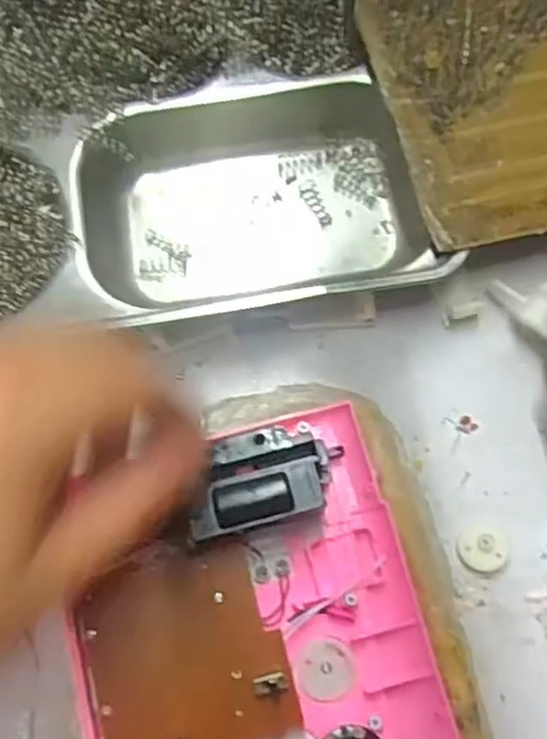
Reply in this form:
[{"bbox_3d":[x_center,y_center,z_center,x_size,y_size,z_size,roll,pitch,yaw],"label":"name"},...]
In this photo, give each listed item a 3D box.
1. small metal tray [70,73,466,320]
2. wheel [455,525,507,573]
[{"bbox_3d":[-0.009,-0.086,0.336,0.169,0.041,0.118,-3,76,0],"label":"small metal tray"},{"bbox_3d":[0.094,0.079,0.313,0.022,0.006,0.020,0,76,1],"label":"wheel"}]

